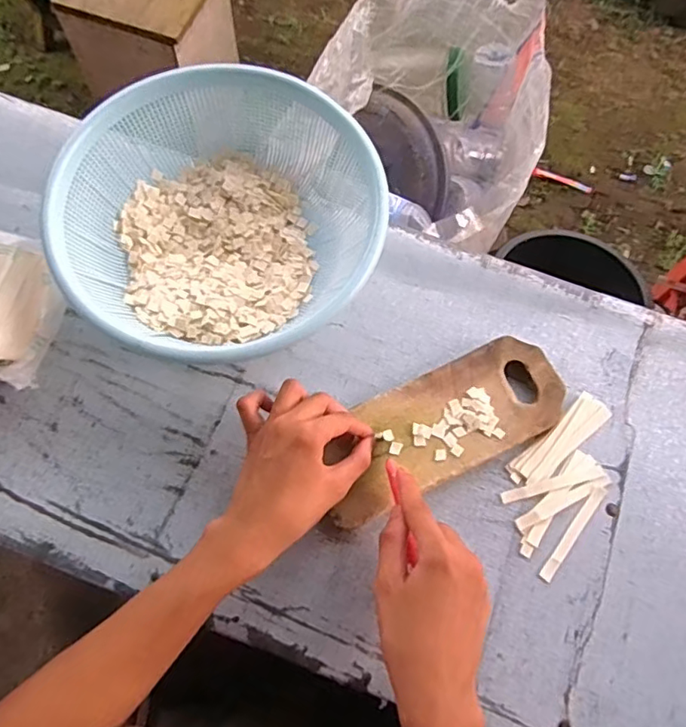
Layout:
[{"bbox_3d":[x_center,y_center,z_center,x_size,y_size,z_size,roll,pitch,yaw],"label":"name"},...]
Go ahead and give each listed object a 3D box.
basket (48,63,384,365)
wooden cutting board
[{"bbox_3d":[-0.111,-0.130,0.518,0.265,0.092,0.252,1,68,-3],"label":"basket"},{"bbox_3d":[0.085,0.054,0.500,0.228,0.010,0.100,-31,73,-11],"label":"wooden cutting board"}]

